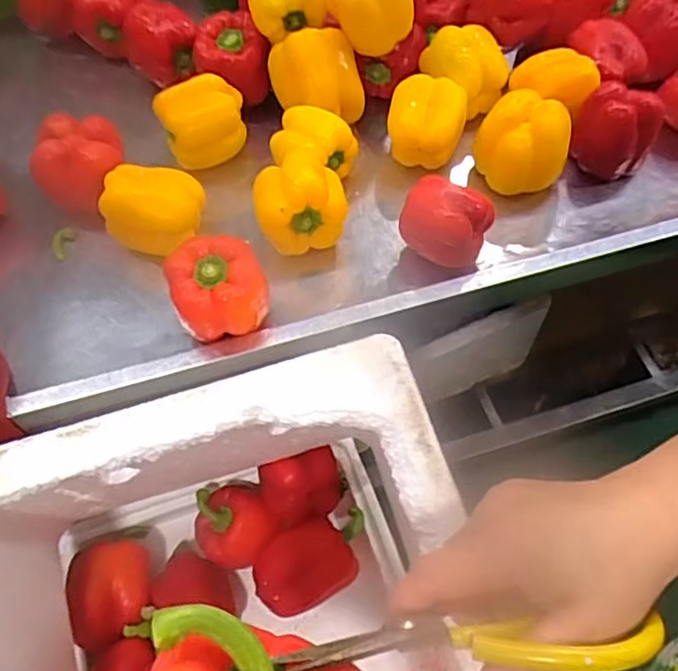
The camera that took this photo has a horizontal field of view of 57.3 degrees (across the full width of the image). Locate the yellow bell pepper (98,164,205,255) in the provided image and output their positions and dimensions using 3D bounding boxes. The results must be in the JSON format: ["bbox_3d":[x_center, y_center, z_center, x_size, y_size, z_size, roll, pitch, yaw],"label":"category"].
[{"bbox_3d":[-0.185,-0.127,0.640,0.092,0.077,0.080,9,59,7],"label":"yellow bell pepper"}]

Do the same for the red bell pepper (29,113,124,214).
[{"bbox_3d":[-0.270,-0.178,0.658,0.082,0.084,0.083,0,59,1],"label":"red bell pepper"}]

